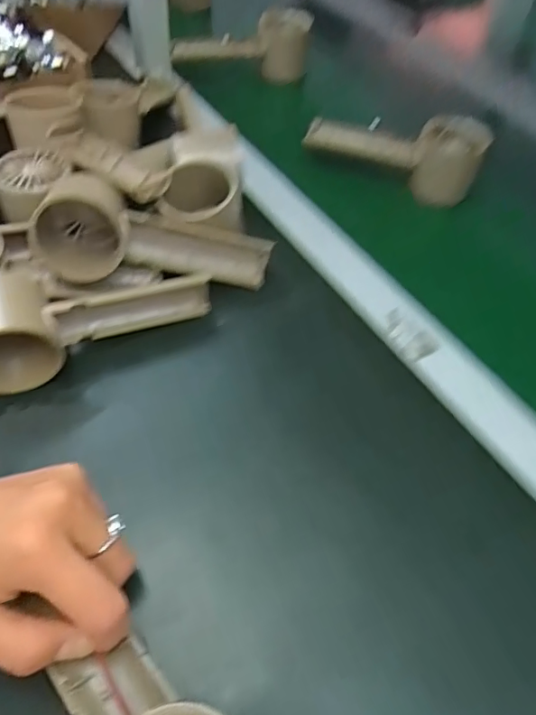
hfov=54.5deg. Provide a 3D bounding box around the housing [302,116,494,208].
[{"bbox_3d":[0.114,-0.190,0.487,0.158,0.068,0.057,24,56,14],"label":"housing"}]

